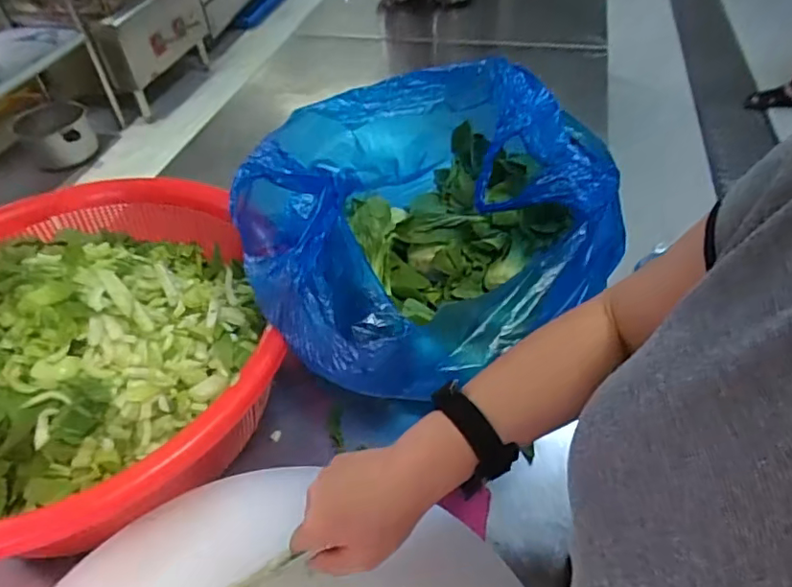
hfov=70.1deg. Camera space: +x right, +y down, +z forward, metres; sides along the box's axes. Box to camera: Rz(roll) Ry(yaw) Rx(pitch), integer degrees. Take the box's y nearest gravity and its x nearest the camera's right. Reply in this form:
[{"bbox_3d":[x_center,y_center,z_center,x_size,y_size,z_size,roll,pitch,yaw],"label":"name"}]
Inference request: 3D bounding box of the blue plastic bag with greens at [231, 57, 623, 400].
[{"bbox_3d":[0.043,-0.086,0.676,0.468,0.220,0.386,-36,53,-26],"label":"blue plastic bag with greens"}]

